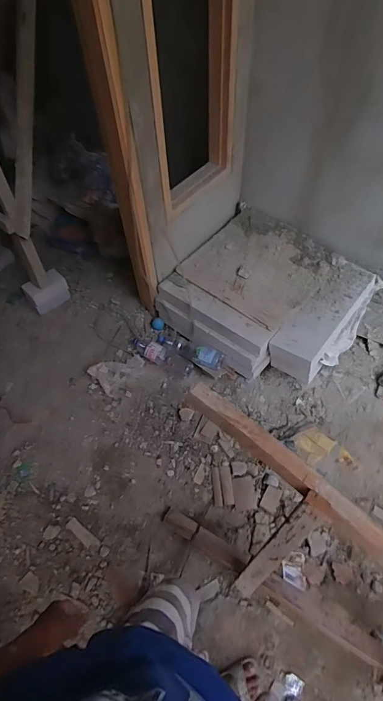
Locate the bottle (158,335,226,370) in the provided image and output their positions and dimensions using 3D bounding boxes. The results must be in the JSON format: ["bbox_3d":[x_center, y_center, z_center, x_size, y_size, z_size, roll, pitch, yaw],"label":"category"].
[{"bbox_3d":[-0.013,-0.004,1.758,0.348,0.085,0.099,19,59,15],"label":"bottle"}]

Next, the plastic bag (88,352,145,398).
[{"bbox_3d":[-0.337,0.098,1.733,0.248,0.080,0.154,-30,60,-17],"label":"plastic bag"}]

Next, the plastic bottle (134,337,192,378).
[{"bbox_3d":[-0.150,0.016,1.779,0.351,0.077,0.092,26,61,18],"label":"plastic bottle"}]

